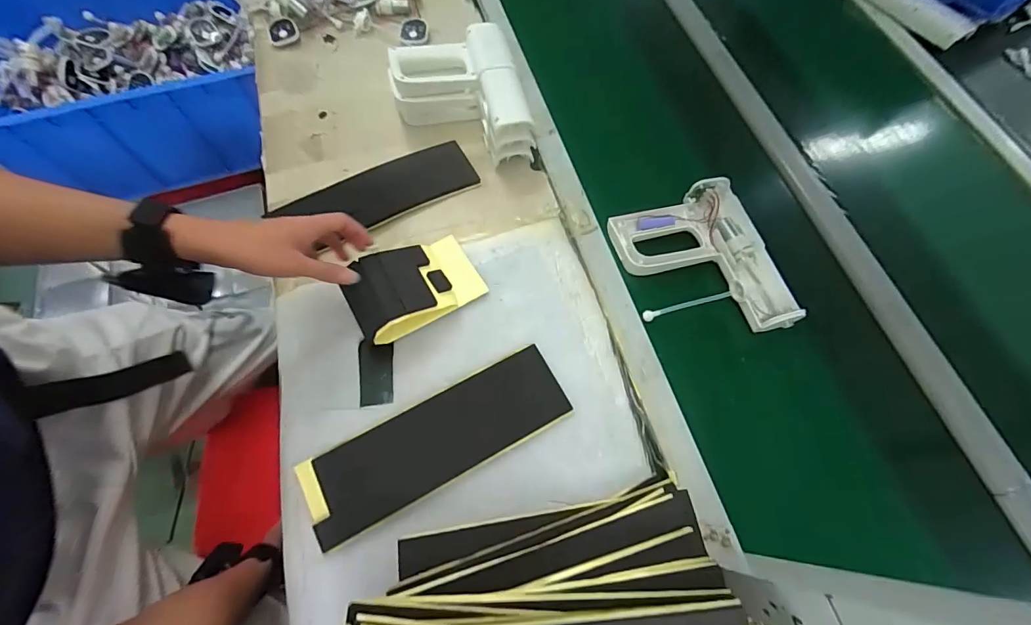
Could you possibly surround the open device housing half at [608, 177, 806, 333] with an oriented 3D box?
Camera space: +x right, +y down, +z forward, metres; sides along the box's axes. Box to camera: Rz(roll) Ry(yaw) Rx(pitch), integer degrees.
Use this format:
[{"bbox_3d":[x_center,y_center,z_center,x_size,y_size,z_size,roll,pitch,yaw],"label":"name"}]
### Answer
[{"bbox_3d":[0.242,-0.062,0.581,0.173,0.023,0.214,-21,70,8],"label":"open device housing half"}]

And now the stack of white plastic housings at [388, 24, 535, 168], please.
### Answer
[{"bbox_3d":[-0.080,-0.315,0.655,0.188,0.092,0.208,-17,68,-8],"label":"stack of white plastic housings"}]

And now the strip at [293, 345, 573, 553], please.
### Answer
[{"bbox_3d":[-0.087,0.144,0.495,0.295,0.013,0.097,-27,76,-10],"label":"strip"}]

